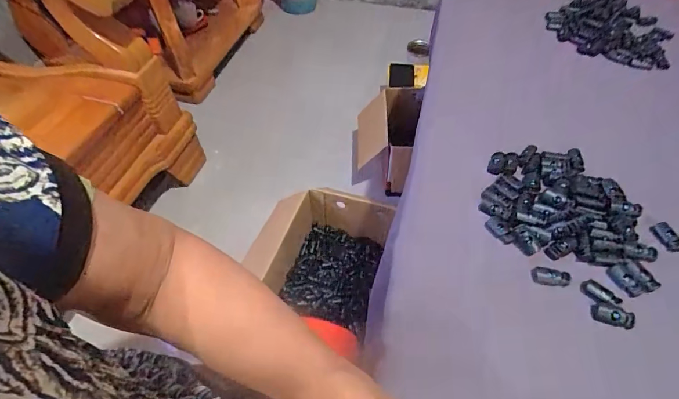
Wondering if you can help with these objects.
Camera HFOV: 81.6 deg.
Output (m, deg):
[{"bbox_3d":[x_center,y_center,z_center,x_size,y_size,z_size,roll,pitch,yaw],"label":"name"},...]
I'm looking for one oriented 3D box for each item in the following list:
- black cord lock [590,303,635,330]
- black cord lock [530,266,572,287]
[{"bbox_3d":[0.219,0.094,0.315,0.029,0.012,0.013,18,54,16],"label":"black cord lock"},{"bbox_3d":[0.182,0.066,0.337,0.031,0.007,0.015,3,51,5],"label":"black cord lock"}]

